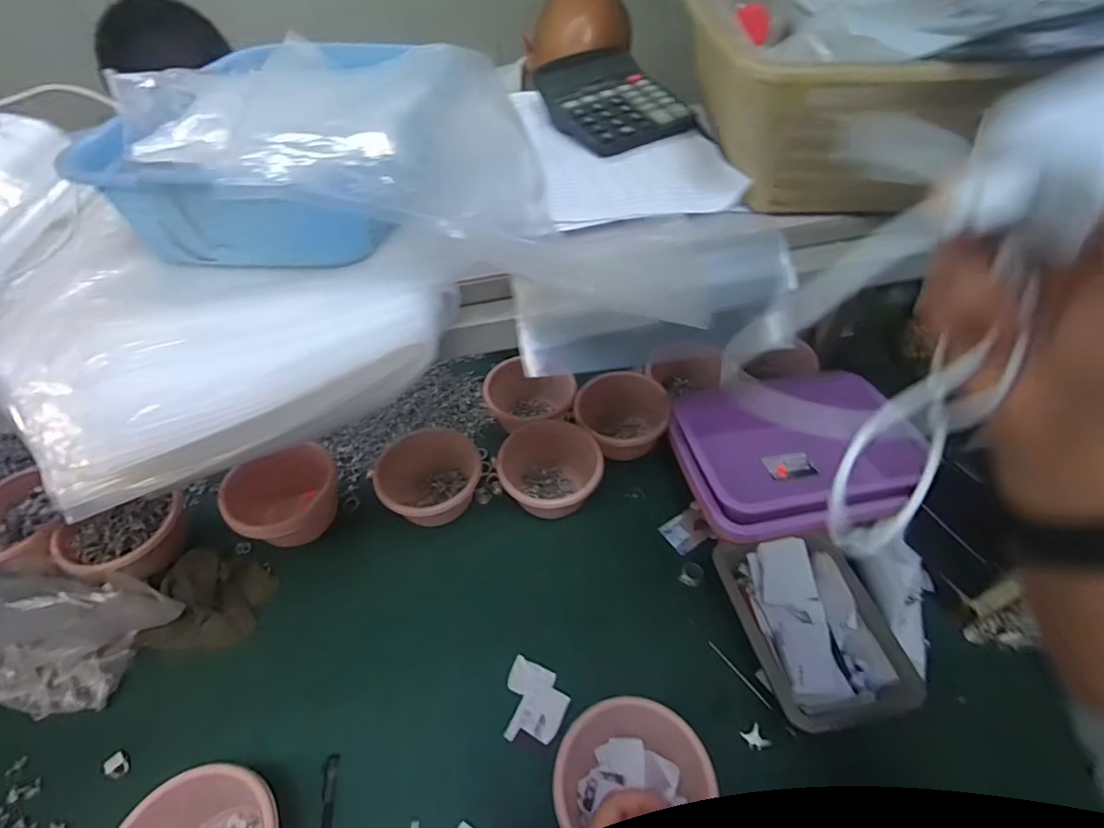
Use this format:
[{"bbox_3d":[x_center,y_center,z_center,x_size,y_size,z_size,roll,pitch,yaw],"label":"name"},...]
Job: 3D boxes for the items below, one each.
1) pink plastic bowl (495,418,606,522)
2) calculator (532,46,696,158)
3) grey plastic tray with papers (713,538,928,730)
[{"bbox_3d":[-0.004,0.088,0.798,0.149,0.085,0.130,-3,48,-2],"label":"pink plastic bowl"},{"bbox_3d":[0.057,-0.316,0.532,0.121,0.041,0.154,-23,52,-19],"label":"calculator"},{"bbox_3d":[0.307,0.250,0.632,0.164,0.052,0.214,-10,49,-8],"label":"grey plastic tray with papers"}]

